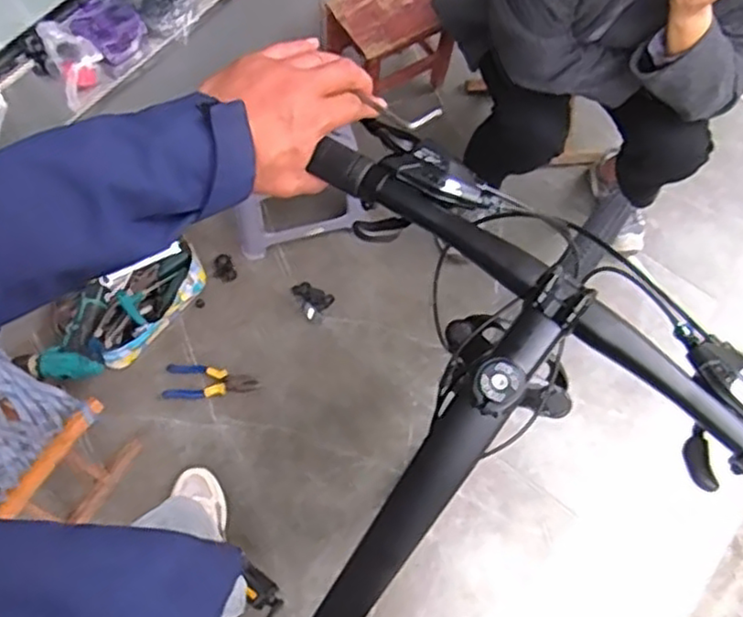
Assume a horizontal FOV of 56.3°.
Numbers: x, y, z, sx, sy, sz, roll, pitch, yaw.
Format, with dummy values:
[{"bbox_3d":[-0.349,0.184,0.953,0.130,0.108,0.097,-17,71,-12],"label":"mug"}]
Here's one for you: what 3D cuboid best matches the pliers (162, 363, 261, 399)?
[{"bbox_3d":[-0.338,0.156,1.470,0.197,0.016,0.073,2,67,-1],"label":"pliers"}]

